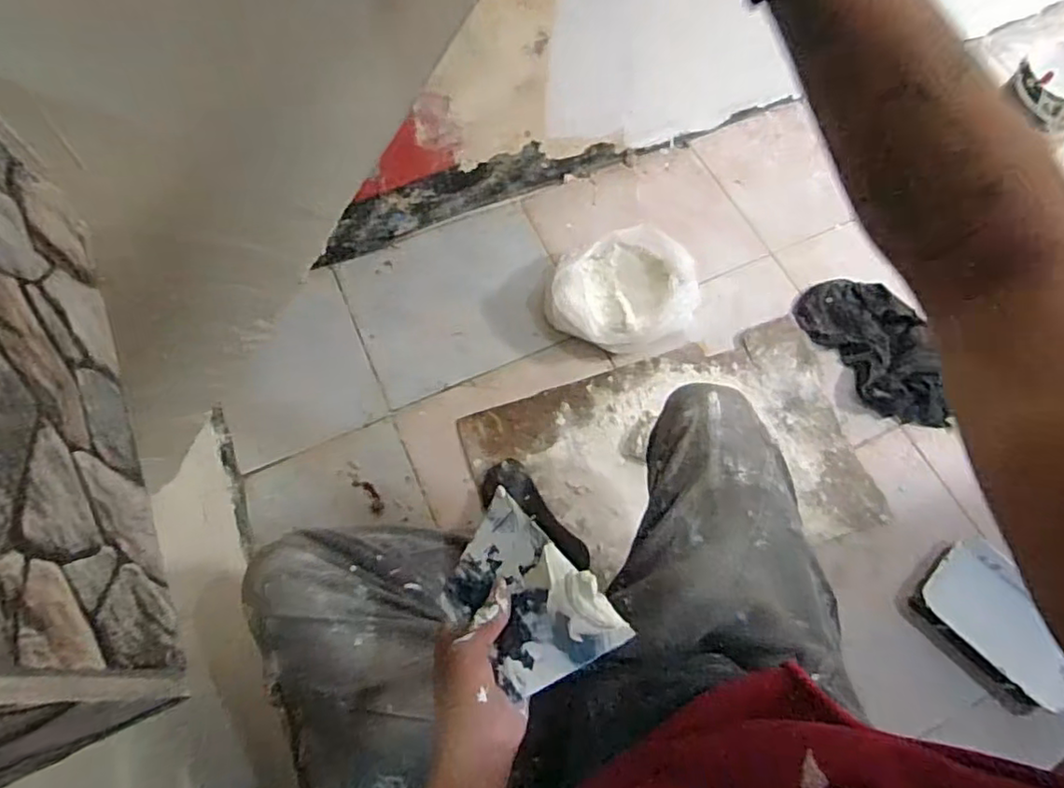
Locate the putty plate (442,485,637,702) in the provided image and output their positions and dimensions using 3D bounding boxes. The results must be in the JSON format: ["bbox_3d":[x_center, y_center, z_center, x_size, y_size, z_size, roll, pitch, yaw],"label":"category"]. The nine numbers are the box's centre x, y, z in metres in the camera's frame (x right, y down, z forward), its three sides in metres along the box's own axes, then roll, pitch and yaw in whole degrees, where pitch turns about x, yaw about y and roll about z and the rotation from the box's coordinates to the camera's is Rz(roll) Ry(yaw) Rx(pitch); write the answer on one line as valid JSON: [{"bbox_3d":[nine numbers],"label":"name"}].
[{"bbox_3d":[-0.005,0.153,0.450,0.134,0.013,0.097,38,95,28],"label":"putty plate"}]

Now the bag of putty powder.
[{"bbox_3d":[0.169,-0.191,1.138,0.279,0.113,0.233,-21,68,-11],"label":"bag of putty powder"}]

